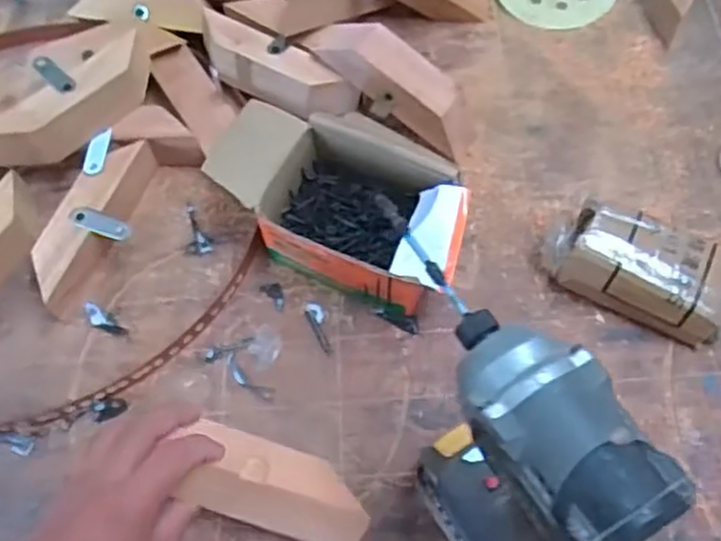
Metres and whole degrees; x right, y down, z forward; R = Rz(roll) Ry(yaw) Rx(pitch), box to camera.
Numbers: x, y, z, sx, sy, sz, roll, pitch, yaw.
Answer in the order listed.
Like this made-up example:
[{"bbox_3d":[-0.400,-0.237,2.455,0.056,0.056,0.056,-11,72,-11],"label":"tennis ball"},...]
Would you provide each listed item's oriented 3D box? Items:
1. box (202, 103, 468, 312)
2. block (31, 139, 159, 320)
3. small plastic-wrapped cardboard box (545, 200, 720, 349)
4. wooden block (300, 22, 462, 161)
[{"bbox_3d":[-0.013,-0.052,0.581,0.204,0.073,0.120,24,67,12],"label":"box"},{"bbox_3d":[-0.226,-0.040,0.603,0.042,0.041,0.157,18,66,10],"label":"block"},{"bbox_3d":[0.214,0.000,0.560,0.137,0.051,0.074,26,68,13],"label":"small plastic-wrapped cardboard box"},{"bbox_3d":[0.027,-0.166,0.629,0.170,0.056,0.049,38,71,4],"label":"wooden block"}]

